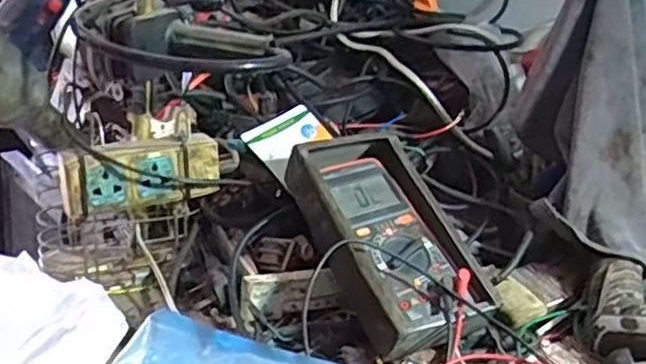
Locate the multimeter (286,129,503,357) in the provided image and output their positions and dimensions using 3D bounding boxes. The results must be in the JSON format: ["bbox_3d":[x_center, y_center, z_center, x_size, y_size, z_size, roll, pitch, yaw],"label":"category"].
[{"bbox_3d":[0.053,0.044,0.596,0.125,0.043,0.208,-12,53,-25],"label":"multimeter"}]

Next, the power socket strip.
[{"bbox_3d":[-0.156,-0.007,0.586,0.133,0.054,0.025,-6,23,-29],"label":"power socket strip"}]

